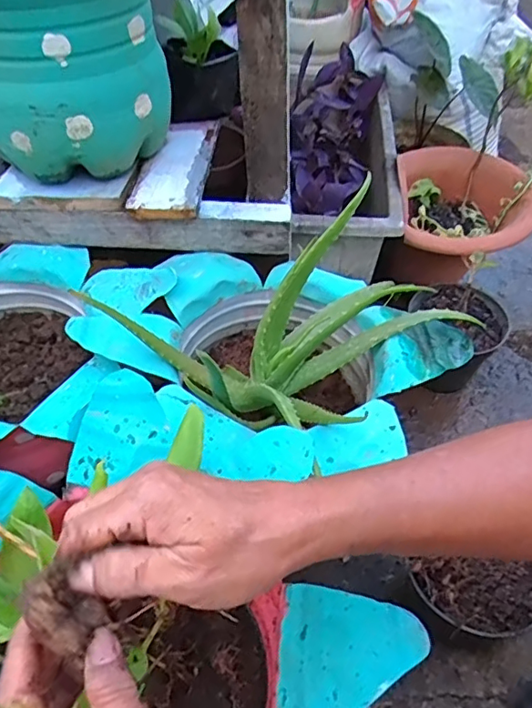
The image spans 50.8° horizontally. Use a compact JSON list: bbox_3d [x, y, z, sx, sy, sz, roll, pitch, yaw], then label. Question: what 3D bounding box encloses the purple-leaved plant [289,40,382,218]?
[{"bbox_3d":[0.115,-0.402,0.984,0.129,0.179,0.429,10,50,8],"label":"purple-leaved plant"}]

